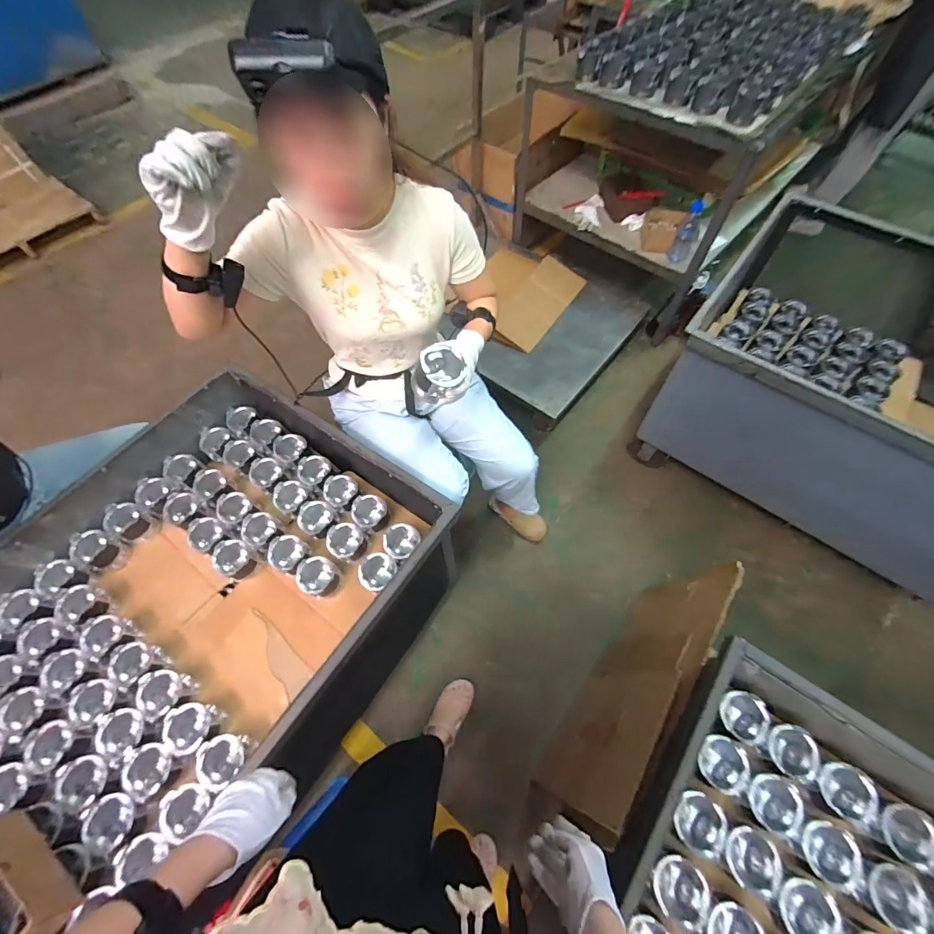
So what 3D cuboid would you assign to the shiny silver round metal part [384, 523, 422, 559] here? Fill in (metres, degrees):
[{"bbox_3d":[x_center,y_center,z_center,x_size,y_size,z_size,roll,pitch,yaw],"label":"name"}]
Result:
[{"bbox_3d":[-0.157,0.174,1.002,0.082,0.062,0.089,0,63,-1],"label":"shiny silver round metal part"}]

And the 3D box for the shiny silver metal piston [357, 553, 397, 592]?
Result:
[{"bbox_3d":[-0.212,0.240,0.975,0.081,0.063,0.083,38,68,17],"label":"shiny silver metal piston"}]

